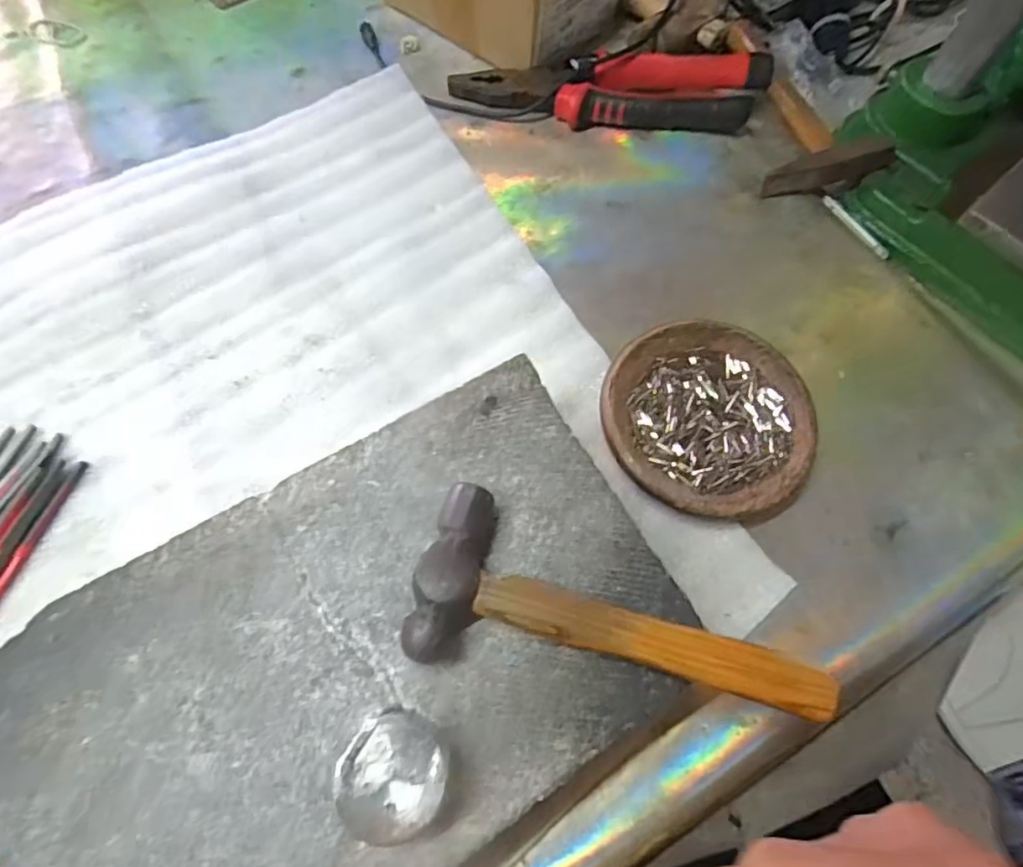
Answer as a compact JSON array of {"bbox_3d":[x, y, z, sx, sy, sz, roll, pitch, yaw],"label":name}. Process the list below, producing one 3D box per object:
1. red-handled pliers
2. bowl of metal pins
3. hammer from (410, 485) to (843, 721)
[{"bbox_3d":[0.071,-0.245,0.423,0.222,0.026,0.055,3,64,-1],"label":"red-handled pliers"},{"bbox_3d":[0.105,-0.008,0.320,0.112,0.019,0.109,1,64,-2],"label":"bowl of metal pins"},{"bbox_3d":[0.041,0.060,0.219,0.149,0.021,0.061,8,64,2],"label":"hammer"}]

